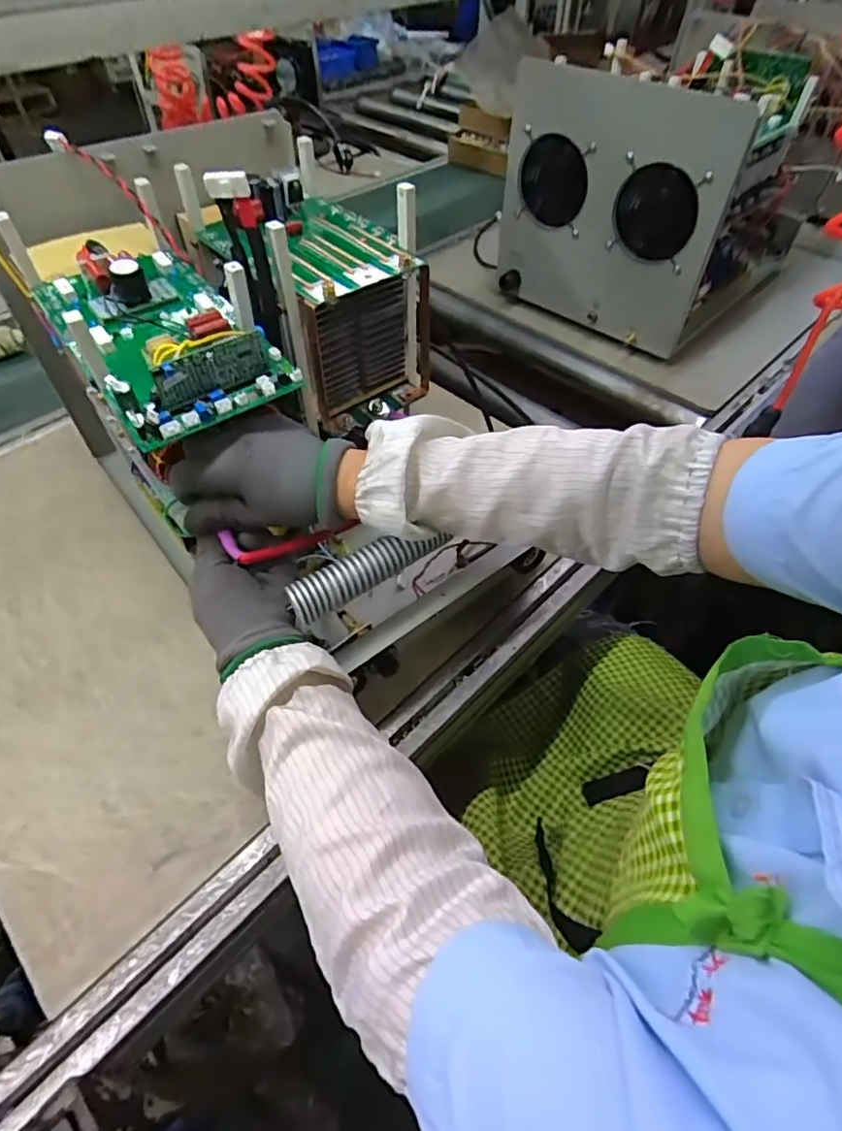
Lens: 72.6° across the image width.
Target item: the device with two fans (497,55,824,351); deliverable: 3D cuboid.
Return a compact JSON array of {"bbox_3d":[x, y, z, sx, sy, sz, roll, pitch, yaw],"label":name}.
[{"bbox_3d":[0.383,-0.585,0.897,0.337,0.311,0.419,35,59,24],"label":"device with two fans"}]

